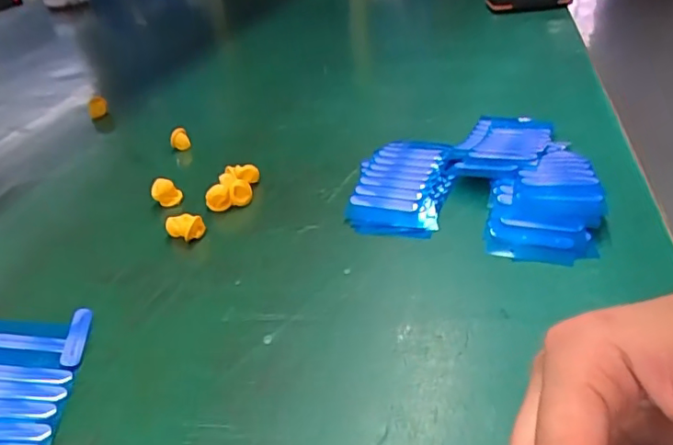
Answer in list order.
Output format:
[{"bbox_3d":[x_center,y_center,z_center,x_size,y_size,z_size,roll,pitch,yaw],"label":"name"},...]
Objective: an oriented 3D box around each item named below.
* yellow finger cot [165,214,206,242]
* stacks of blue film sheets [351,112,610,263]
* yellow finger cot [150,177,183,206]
[{"bbox_3d":[-0.111,0.003,0.403,0.027,0.017,0.016,11,36,24],"label":"yellow finger cot"},{"bbox_3d":[0.114,-0.047,0.445,0.172,0.028,0.204,8,35,19],"label":"stacks of blue film sheets"},{"bbox_3d":[-0.138,-0.024,0.448,0.012,0.022,0.020,23,42,36],"label":"yellow finger cot"}]

